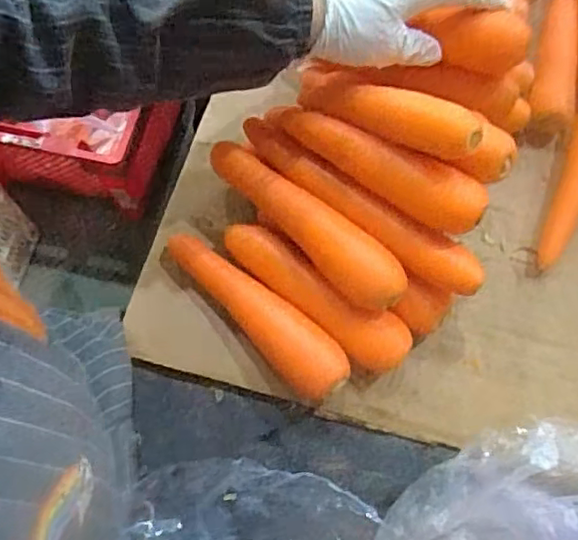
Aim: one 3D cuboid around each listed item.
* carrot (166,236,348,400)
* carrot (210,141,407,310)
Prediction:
[{"bbox_3d":[-0.022,0.027,0.437,0.041,0.041,0.157,-41,76,-15],"label":"carrot"},{"bbox_3d":[0.010,-0.036,0.427,0.040,0.034,0.171,-40,75,-15],"label":"carrot"}]

